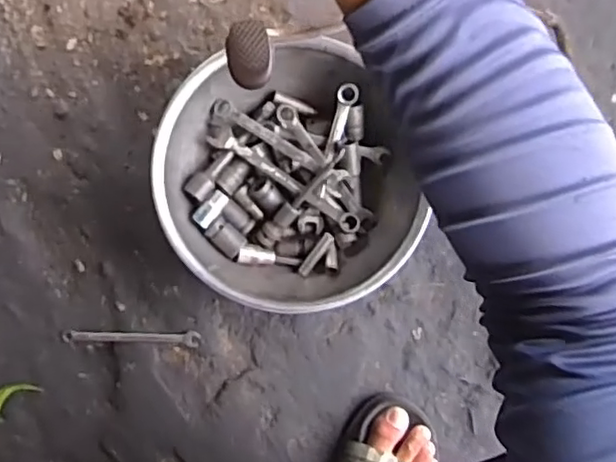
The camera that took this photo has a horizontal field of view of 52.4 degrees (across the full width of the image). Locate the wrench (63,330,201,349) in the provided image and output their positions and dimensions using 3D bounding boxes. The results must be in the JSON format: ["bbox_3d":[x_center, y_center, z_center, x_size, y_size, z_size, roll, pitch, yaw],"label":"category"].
[{"bbox_3d":[-0.190,0.116,0.674,0.143,0.011,0.016,1,92,-4],"label":"wrench"}]

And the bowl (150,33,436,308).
[{"bbox_3d":[-0.021,-0.054,0.640,0.240,0.095,0.258,0,92,-4],"label":"bowl"}]

